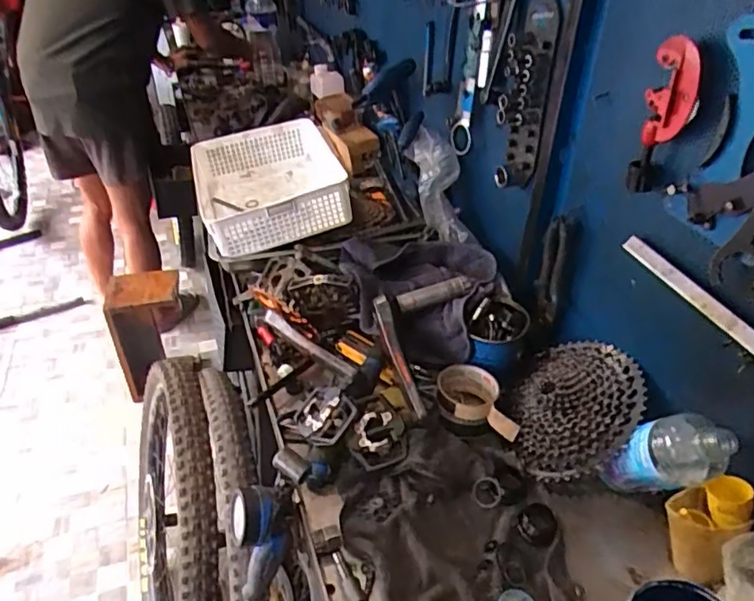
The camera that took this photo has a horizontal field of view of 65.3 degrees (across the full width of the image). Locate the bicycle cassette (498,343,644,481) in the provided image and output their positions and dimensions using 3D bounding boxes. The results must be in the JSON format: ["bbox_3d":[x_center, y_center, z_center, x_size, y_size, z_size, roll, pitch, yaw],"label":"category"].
[{"bbox_3d":[0.236,0.122,0.728,0.173,0.052,0.194,-20,39,33],"label":"bicycle cassette"}]

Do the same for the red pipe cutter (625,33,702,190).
[{"bbox_3d":[0.287,-0.181,0.590,0.043,0.148,0.022,15,38,19],"label":"red pipe cutter"}]

